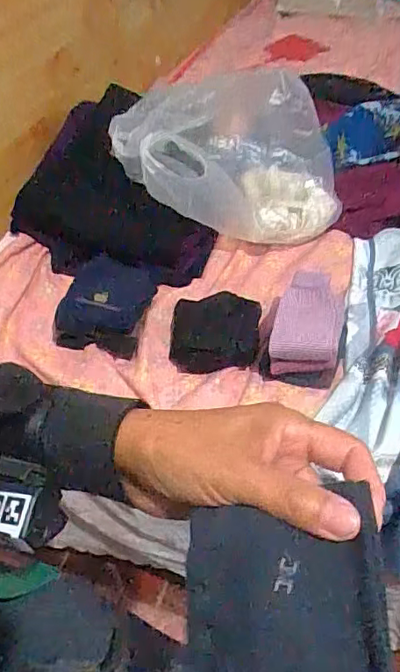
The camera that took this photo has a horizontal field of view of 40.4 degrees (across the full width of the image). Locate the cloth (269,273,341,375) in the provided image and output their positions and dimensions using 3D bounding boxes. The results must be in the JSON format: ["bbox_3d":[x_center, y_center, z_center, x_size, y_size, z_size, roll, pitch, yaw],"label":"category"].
[{"bbox_3d":[0.132,-0.009,0.675,0.078,0.074,0.128,7,46,14],"label":"cloth"}]

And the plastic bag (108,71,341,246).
[{"bbox_3d":[0.042,-0.277,0.869,0.324,0.249,0.224,-16,45,-9],"label":"plastic bag"}]

